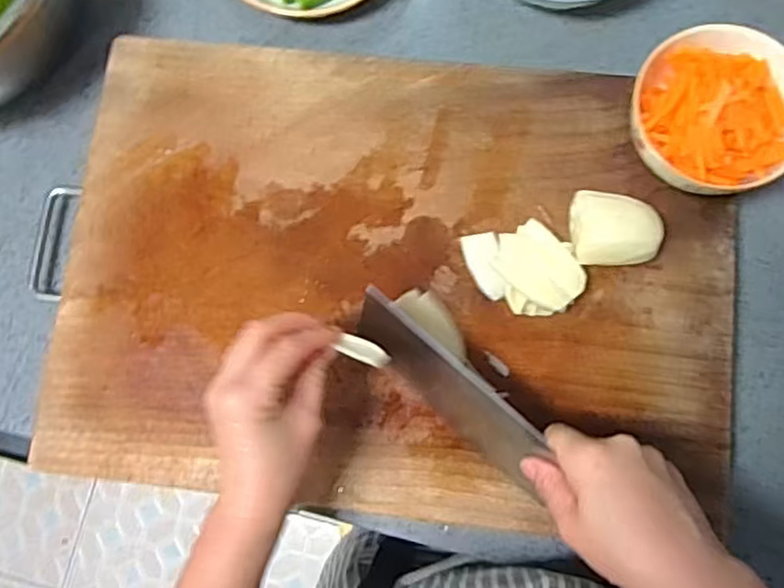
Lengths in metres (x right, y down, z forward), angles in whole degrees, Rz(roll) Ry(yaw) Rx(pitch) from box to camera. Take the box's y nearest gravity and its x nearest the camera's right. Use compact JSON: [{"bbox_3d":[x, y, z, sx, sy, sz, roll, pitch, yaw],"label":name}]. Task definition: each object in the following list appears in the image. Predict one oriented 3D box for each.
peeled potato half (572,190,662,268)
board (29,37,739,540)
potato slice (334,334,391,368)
[{"bbox_3d":[0.160,-0.044,0.491,0.060,0.037,0.048,7,81,4],"label":"peeled potato half"},{"bbox_3d":[-0.001,-0.017,0.504,0.490,0.027,0.342,6,80,4],"label":"board"},{"bbox_3d":[-0.017,0.035,0.417,0.037,0.006,0.013,23,82,27],"label":"potato slice"}]

